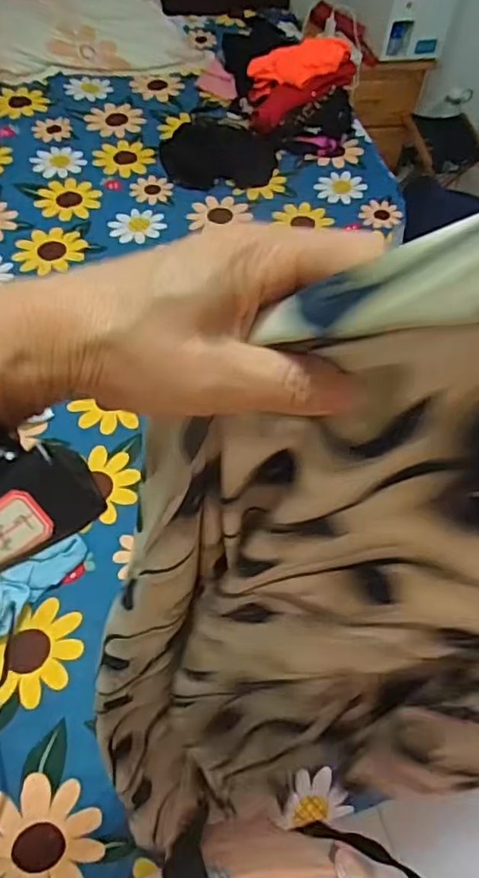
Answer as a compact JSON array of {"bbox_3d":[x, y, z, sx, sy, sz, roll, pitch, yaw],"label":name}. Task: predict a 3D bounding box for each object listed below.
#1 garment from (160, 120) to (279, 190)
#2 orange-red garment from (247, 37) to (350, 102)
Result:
[{"bbox_3d":[-0.051,-0.751,1.540,0.295,0.026,0.265,3,57,-3],"label":"garment"},{"bbox_3d":[0.138,-0.970,1.536,0.273,0.085,0.126,1,53,28],"label":"orange-red garment"}]

